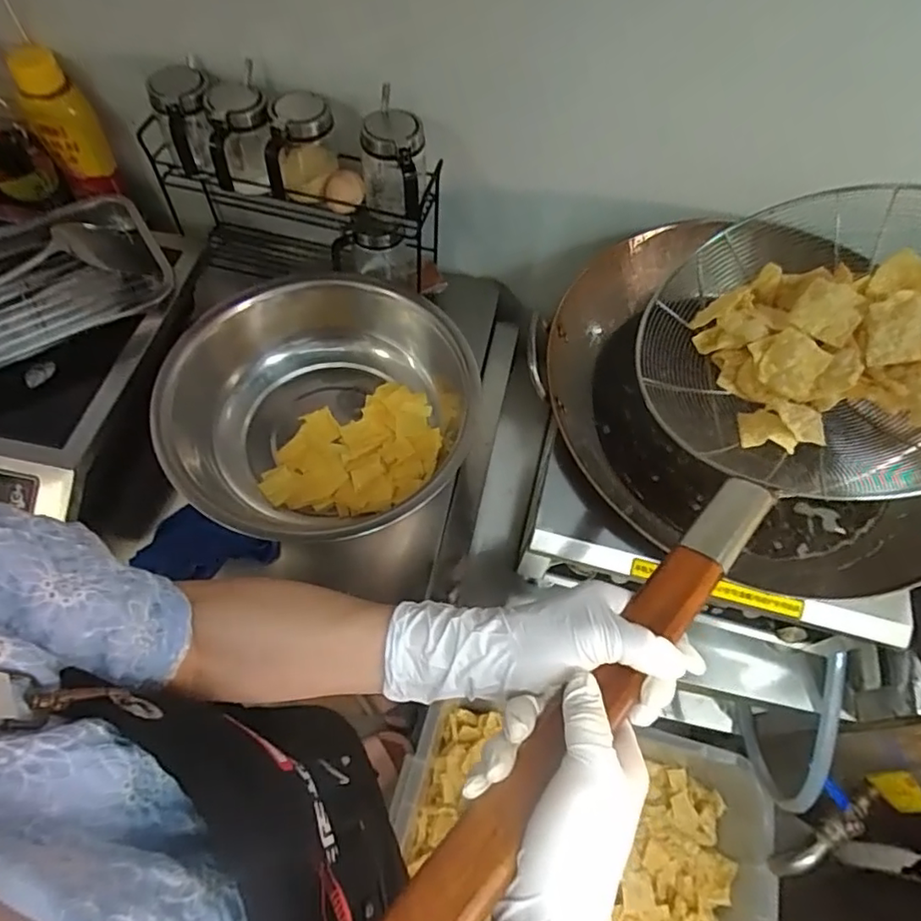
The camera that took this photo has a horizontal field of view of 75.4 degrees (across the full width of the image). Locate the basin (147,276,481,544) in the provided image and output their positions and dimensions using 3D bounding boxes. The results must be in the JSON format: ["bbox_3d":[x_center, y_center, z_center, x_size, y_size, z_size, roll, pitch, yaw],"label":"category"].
[{"bbox_3d":[-0.158,-0.068,0.727,0.350,0.123,0.375,1,62,-2],"label":"basin"}]

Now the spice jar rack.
[{"bbox_3d":[-0.220,-0.348,0.807,0.392,0.265,0.117,14,63,5],"label":"spice jar rack"}]

